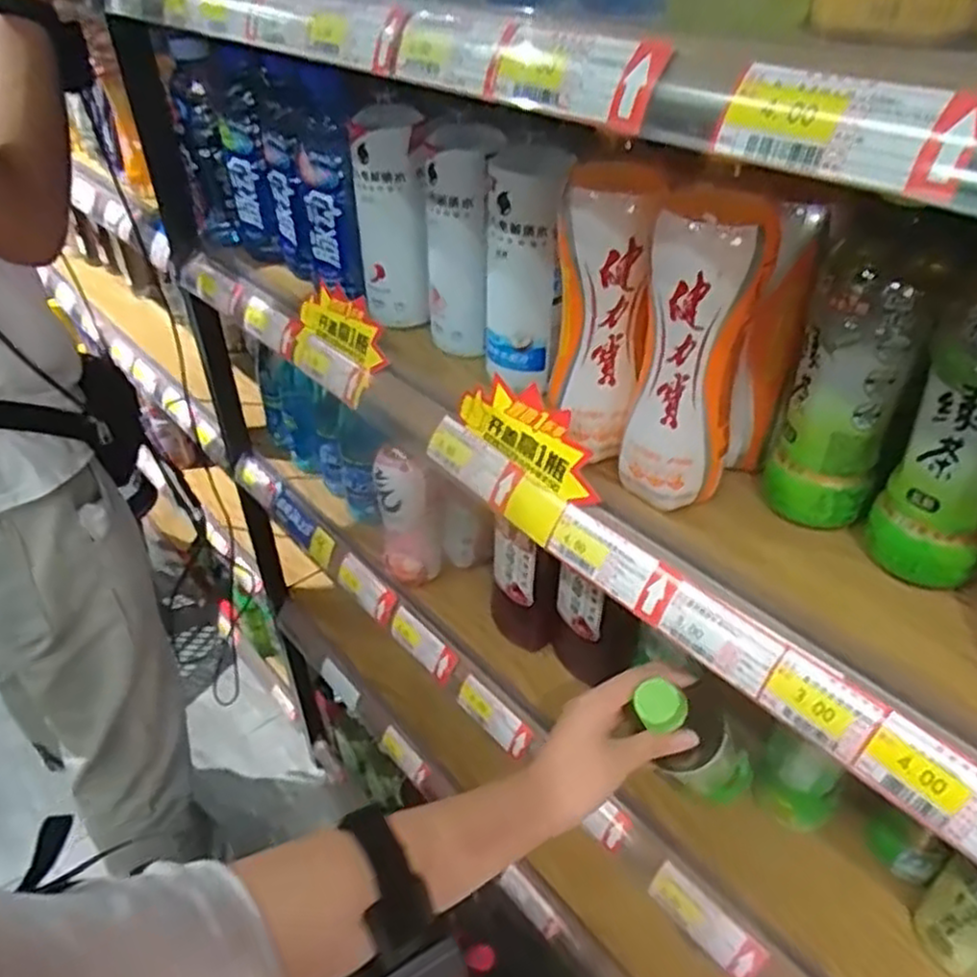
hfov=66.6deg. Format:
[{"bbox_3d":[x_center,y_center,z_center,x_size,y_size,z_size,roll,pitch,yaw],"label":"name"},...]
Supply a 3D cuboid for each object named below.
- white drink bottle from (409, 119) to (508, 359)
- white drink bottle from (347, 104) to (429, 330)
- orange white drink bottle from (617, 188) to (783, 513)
[{"bbox_3d":[-0.025,-0.205,0.621,0.061,0.178,0.077,-4,39,-4],"label":"white drink bottle"},{"bbox_3d":[-0.087,-0.234,0.659,0.052,0.172,0.061,-10,40,-12],"label":"white drink bottle"},{"bbox_3d":[0.125,-0.079,0.454,0.062,0.179,0.070,12,40,15],"label":"orange white drink bottle"}]

